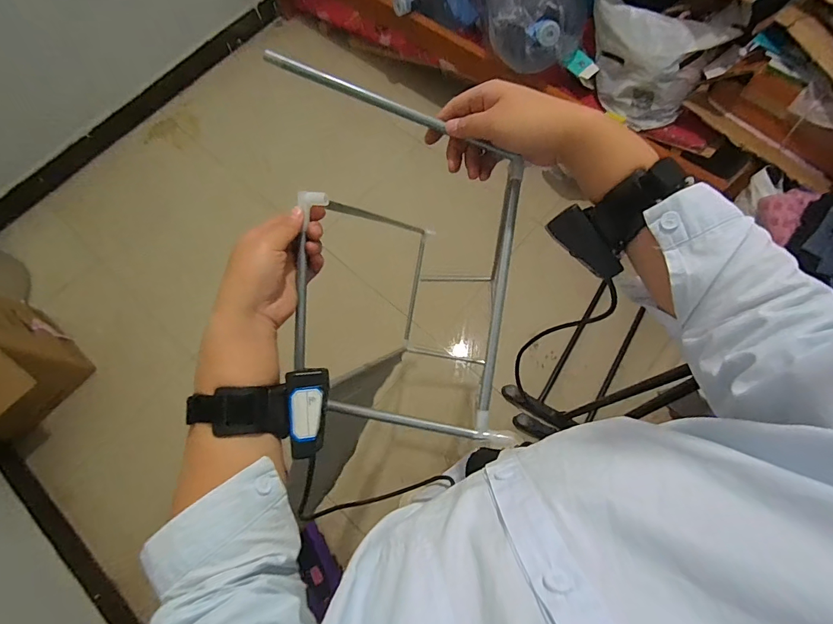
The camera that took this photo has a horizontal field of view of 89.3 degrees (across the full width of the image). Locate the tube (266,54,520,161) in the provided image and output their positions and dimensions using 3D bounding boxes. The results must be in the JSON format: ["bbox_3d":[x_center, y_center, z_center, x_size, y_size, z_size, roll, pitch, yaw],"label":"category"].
[{"bbox_3d":[-0.018,-0.185,0.383,0.237,0.015,0.011,19,71,-8],"label":"tube"}]

